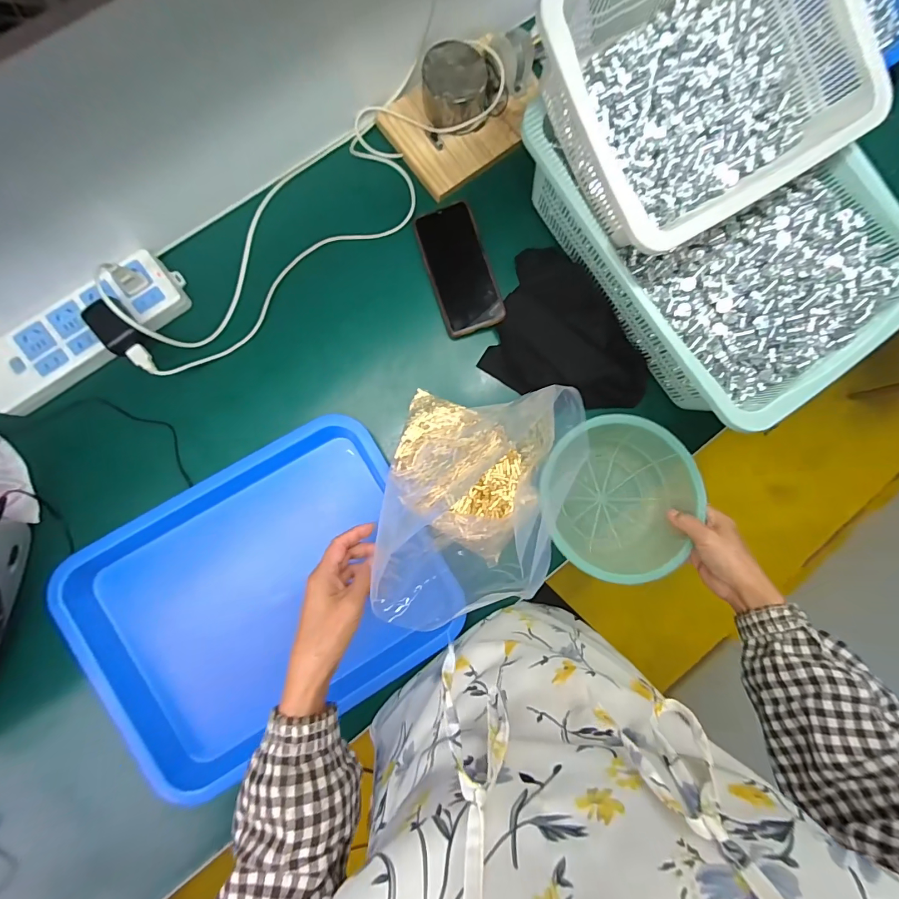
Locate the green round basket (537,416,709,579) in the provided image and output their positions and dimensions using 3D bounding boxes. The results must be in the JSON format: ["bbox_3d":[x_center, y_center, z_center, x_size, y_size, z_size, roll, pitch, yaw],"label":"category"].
[{"bbox_3d":[0.203,0.057,0.498,0.172,0.078,0.186,0,83,0],"label":"green round basket"}]

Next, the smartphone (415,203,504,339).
[{"bbox_3d":[0.013,-0.229,0.519,0.076,0.006,0.161,-18,89,3],"label":"smartphone"}]

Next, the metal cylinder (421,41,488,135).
[{"bbox_3d":[0.007,-0.451,0.508,0.078,0.053,0.078,1,83,0],"label":"metal cylinder"}]

